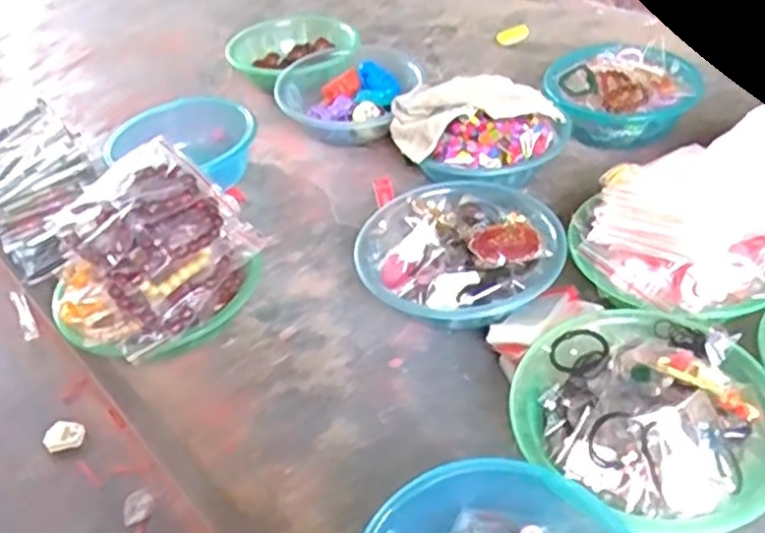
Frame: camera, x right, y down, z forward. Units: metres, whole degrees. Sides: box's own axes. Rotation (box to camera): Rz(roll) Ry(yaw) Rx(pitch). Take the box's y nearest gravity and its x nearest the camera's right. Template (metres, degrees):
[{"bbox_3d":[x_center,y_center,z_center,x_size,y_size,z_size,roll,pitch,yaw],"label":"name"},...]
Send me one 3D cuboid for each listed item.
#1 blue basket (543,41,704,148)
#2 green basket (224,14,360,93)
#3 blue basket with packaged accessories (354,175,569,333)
[{"bbox_3d":[0.371,-0.266,1.146,0.208,0.085,0.213,-3,40,3],"label":"blue basket"},{"bbox_3d":[-0.158,-0.375,1.337,0.233,0.072,0.221,-19,42,-15],"label":"green basket"},{"bbox_3d":[0.104,-0.029,0.897,0.232,0.094,0.251,13,44,21],"label":"blue basket with packaged accessories"}]

